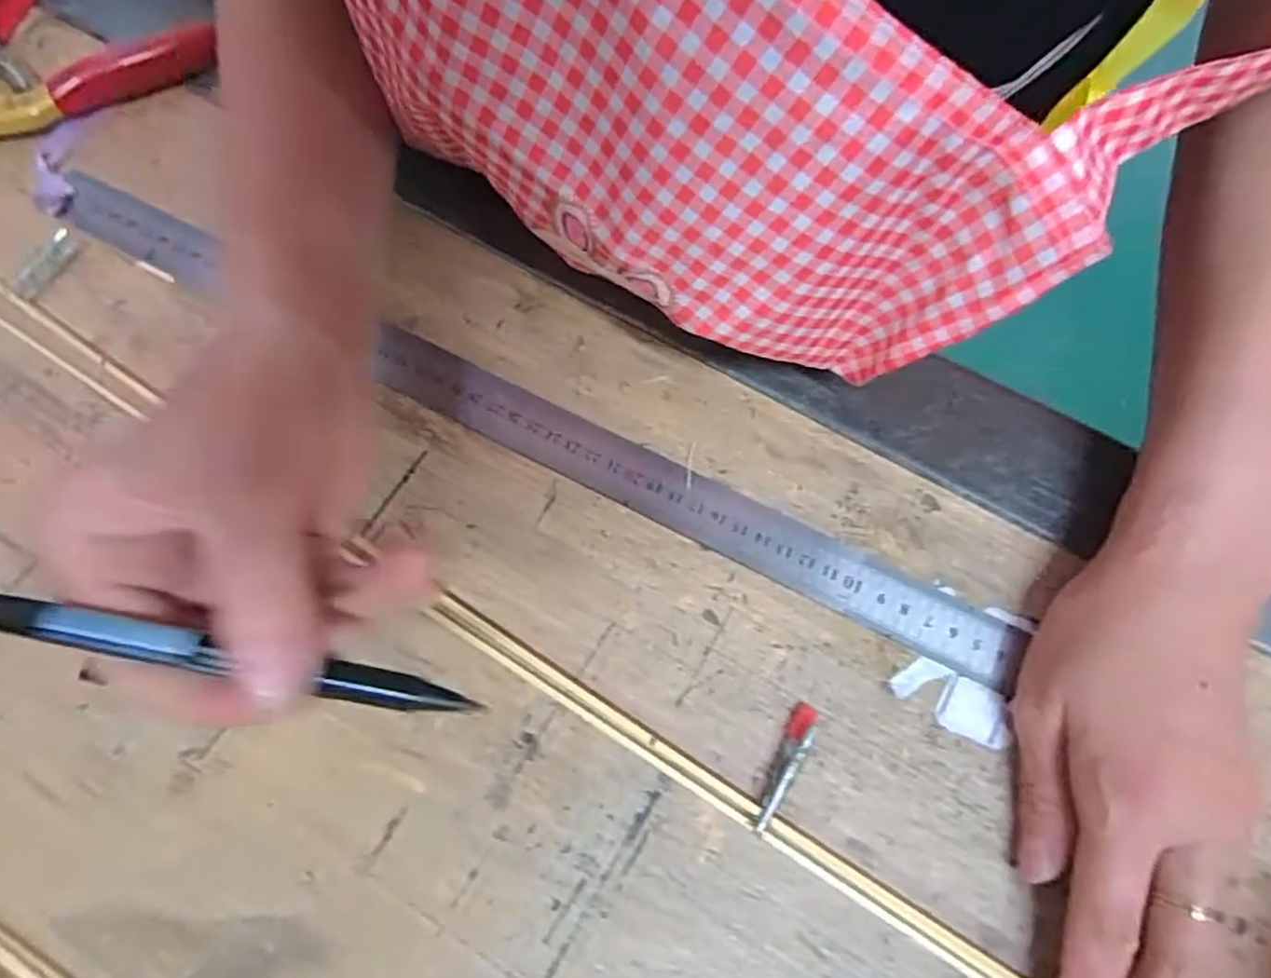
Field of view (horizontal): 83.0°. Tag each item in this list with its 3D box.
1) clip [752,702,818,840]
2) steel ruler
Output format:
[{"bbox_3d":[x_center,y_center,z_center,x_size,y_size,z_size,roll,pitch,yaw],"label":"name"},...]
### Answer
[{"bbox_3d":[0.054,0.101,0.260,0.009,0.011,0.049,27,71,10],"label":"clip"},{"bbox_3d":[-0.066,-0.038,0.318,0.476,0.004,0.027,26,71,9],"label":"steel ruler"}]

